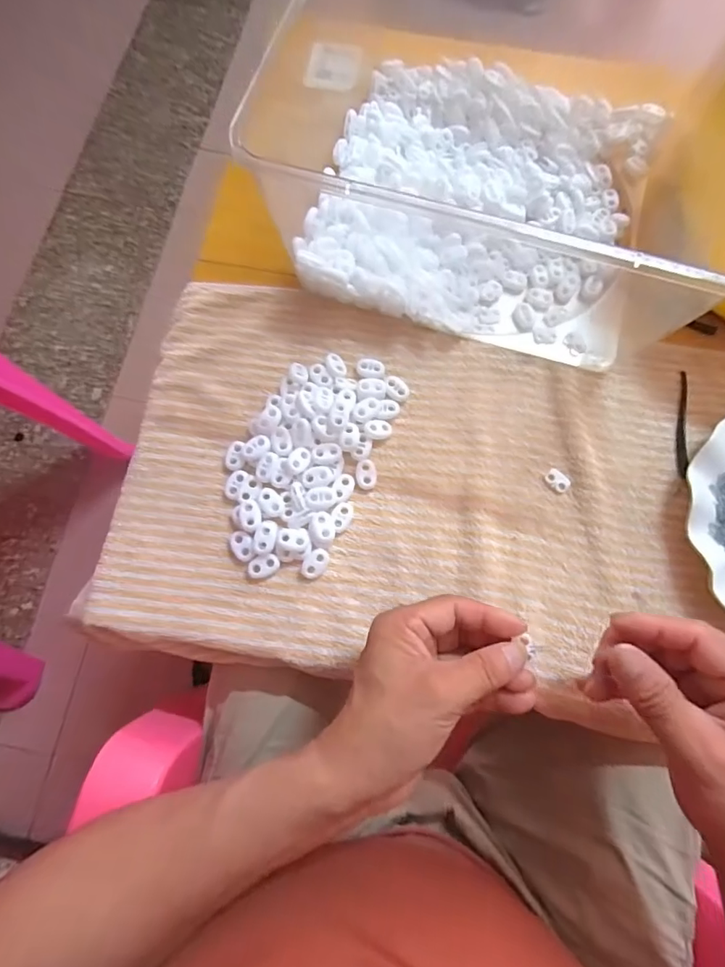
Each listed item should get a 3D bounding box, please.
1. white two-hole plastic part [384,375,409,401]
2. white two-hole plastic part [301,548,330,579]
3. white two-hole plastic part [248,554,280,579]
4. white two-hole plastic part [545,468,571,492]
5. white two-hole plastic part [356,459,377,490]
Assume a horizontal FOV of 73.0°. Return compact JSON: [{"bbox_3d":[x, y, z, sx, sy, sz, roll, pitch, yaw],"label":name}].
[{"bbox_3d":[0.026,-0.073,0.380,0.021,0.009,0.016,34,76,9],"label":"white two-hole plastic part"},{"bbox_3d":[-0.033,0.057,0.345,0.014,0.008,0.022,37,77,9],"label":"white two-hole plastic part"},{"bbox_3d":[-0.069,0.058,0.344,0.022,0.007,0.013,-21,75,-7],"label":"white two-hole plastic part"},{"bbox_3d":[0.147,-0.002,0.366,0.019,0.004,0.012,43,78,11],"label":"white two-hole plastic part"},{"bbox_3d":[0.003,-0.006,0.364,0.015,0.005,0.022,-2,74,-1],"label":"white two-hole plastic part"}]

